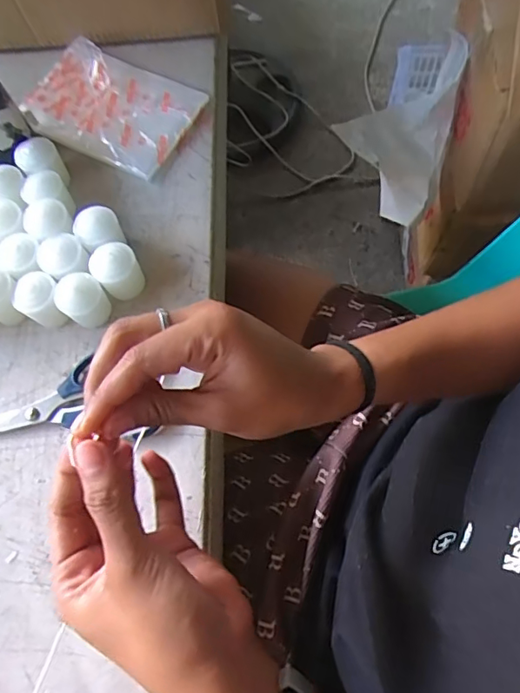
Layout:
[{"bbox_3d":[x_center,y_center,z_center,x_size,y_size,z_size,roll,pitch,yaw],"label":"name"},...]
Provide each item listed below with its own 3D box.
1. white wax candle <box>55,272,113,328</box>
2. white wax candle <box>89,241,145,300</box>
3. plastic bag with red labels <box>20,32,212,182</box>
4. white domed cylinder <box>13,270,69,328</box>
[{"bbox_3d":[-0.149,-0.037,0.440,0.036,0.047,0.031,-39,72,-12],"label":"white wax candle"},{"bbox_3d":[-0.121,-0.063,0.447,0.037,0.049,0.030,-32,71,-10],"label":"white wax candle"},{"bbox_3d":[-0.156,-0.250,0.532,0.175,0.023,0.117,25,72,11],"label":"plastic bag with red labels"},{"bbox_3d":[-0.186,-0.039,0.446,0.036,0.043,0.036,-1,69,2],"label":"white domed cylinder"}]

